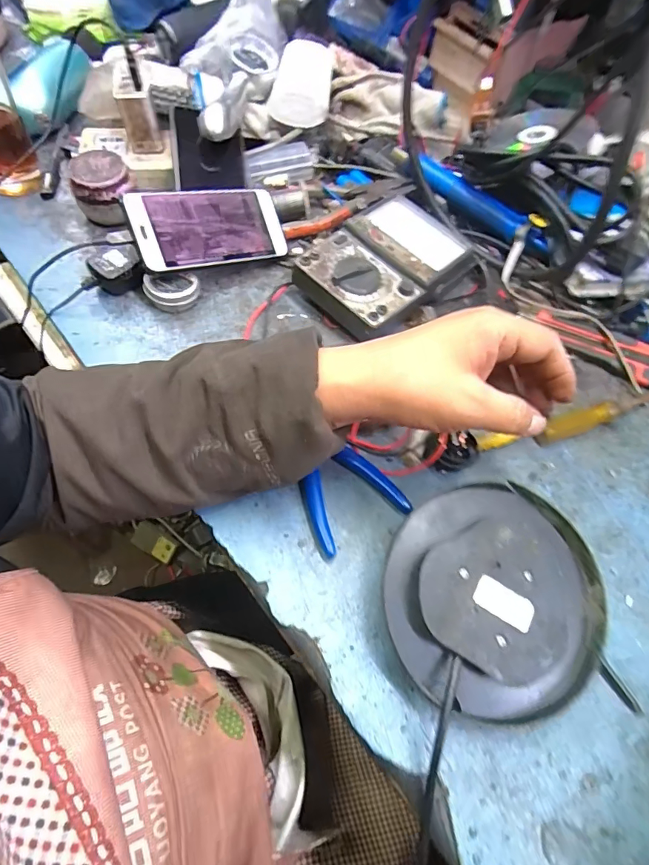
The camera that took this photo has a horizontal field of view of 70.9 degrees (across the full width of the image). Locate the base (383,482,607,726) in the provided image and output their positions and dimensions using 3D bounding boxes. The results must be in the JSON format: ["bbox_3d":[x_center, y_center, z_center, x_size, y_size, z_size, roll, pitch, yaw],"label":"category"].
[{"bbox_3d":[0.119,0.116,0.322,0.150,0.045,0.146,3,60,-6],"label":"base"}]

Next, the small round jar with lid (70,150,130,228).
[{"bbox_3d":[-0.230,-0.254,0.476,0.055,0.045,0.057,2,63,-3],"label":"small round jar with lid"}]

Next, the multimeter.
[{"bbox_3d":[0.063,-0.169,0.469,0.120,0.043,0.185,42,64,16],"label":"multimeter"}]

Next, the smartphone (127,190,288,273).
[{"bbox_3d":[-0.111,-0.205,0.456,0.158,0.009,0.076,-20,95,-33],"label":"smartphone"}]

